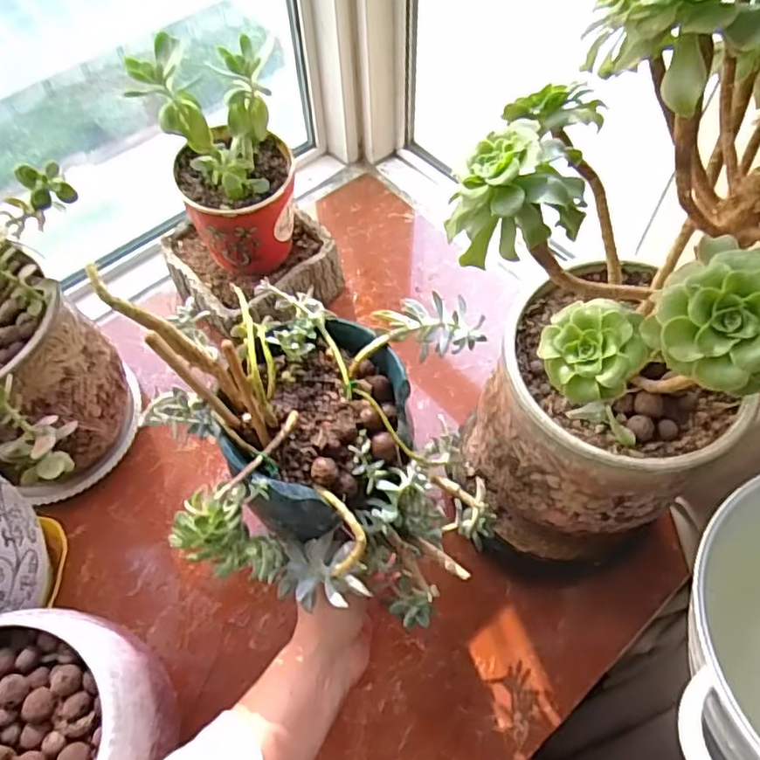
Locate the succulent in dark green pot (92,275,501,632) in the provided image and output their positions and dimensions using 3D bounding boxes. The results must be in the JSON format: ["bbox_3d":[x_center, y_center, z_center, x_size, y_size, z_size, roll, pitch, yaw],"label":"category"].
[{"bbox_3d":[-0.038,0.031,0.419,0.225,0.247,0.196,5,60,4],"label":"succulent in dark green pot"}]

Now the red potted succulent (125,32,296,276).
[{"bbox_3d":[-0.152,-0.222,0.651,0.119,0.229,0.114,0,60,0],"label":"red potted succulent"}]

